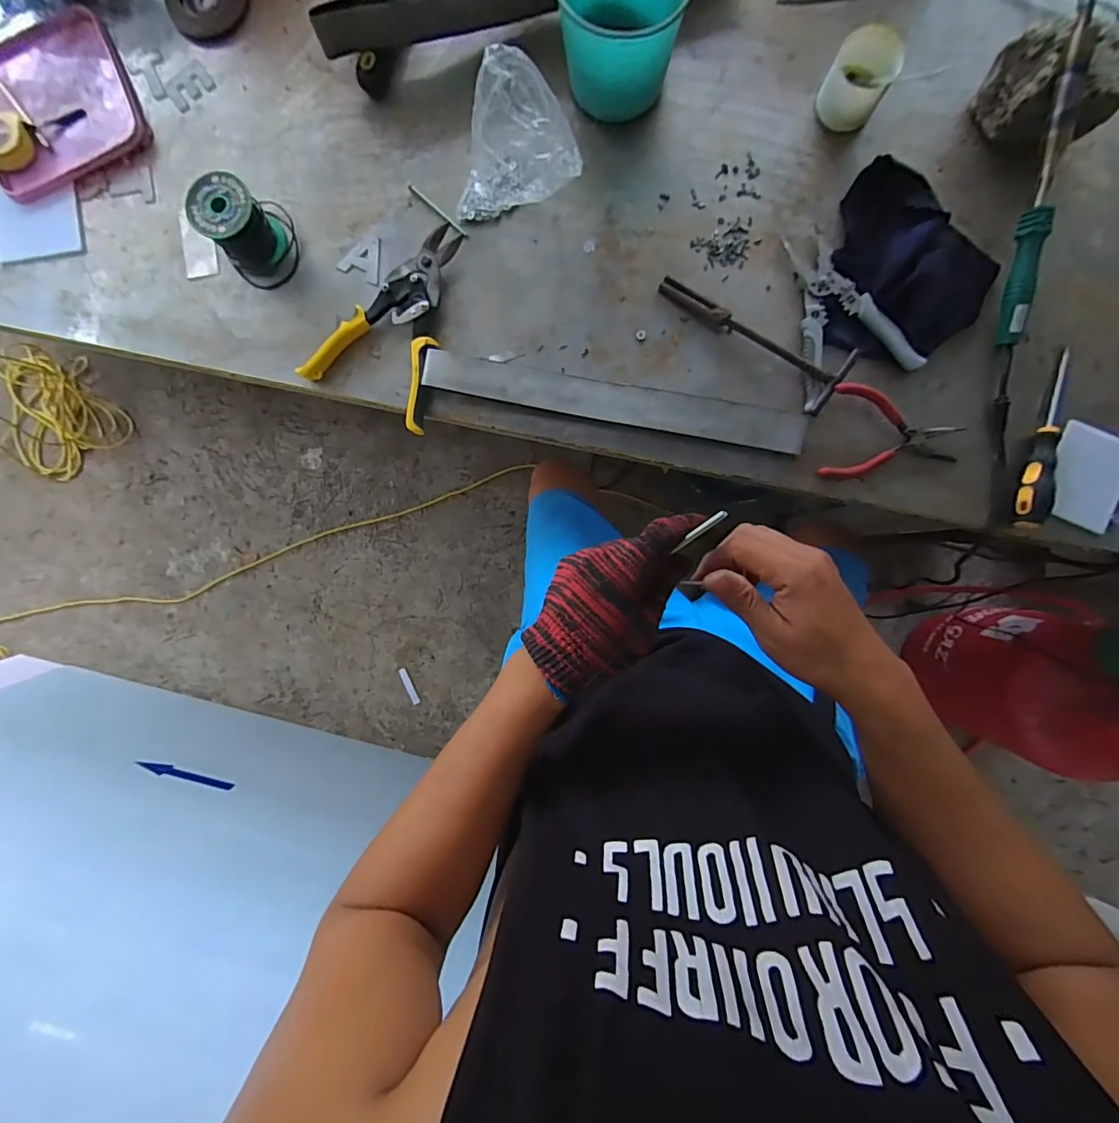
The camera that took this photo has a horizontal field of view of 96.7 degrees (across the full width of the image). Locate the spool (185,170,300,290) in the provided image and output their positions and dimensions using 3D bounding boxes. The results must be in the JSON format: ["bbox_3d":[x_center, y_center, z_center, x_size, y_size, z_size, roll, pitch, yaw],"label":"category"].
[{"bbox_3d":[-0.348,-0.372,0.553,0.081,0.069,0.086,0,90,3],"label":"spool"}]

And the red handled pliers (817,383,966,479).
[{"bbox_3d":[0.362,-0.133,0.531,0.143,0.034,0.092,6,90,3],"label":"red handled pliers"}]

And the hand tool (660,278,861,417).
[{"bbox_3d":[0.211,-0.254,0.543,0.219,0.026,0.070,38,92,2],"label":"hand tool"}]

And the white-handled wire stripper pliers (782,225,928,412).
[{"bbox_3d":[0.298,-0.271,0.542,0.119,0.021,0.177,-22,89,2],"label":"white-handled wire stripper pliers"}]

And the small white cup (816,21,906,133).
[{"bbox_3d":[0.314,-0.507,0.526,0.064,0.053,0.065,28,91,2],"label":"small white cup"}]

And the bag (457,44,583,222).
[{"bbox_3d":[-0.046,-0.424,0.506,0.134,0.132,0.072,3,90,3],"label":"bag"}]

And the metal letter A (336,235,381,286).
[{"bbox_3d":[-0.226,-0.356,0.582,0.049,0.004,0.053,24,91,2],"label":"metal letter A"}]

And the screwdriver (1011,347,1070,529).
[{"bbox_3d":[0.522,-0.129,0.525,0.033,0.024,0.185,19,91,2],"label":"screwdriver"}]

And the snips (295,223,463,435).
[{"bbox_3d":[-0.204,-0.274,0.568,0.140,0.024,0.225,13,91,3],"label":"snips"}]

